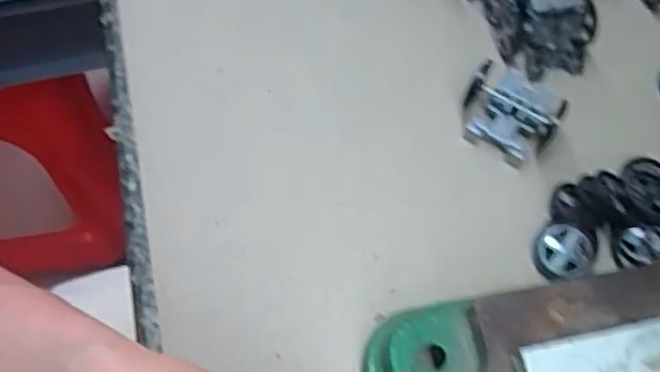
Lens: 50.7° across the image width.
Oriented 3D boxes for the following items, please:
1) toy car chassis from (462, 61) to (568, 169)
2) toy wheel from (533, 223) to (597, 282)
[{"bbox_3d":[0.093,-0.041,0.352,0.046,0.025,0.047,33,65,14],"label":"toy car chassis"},{"bbox_3d":[0.109,0.030,0.322,0.027,0.006,0.025,1,62,-2],"label":"toy wheel"}]

